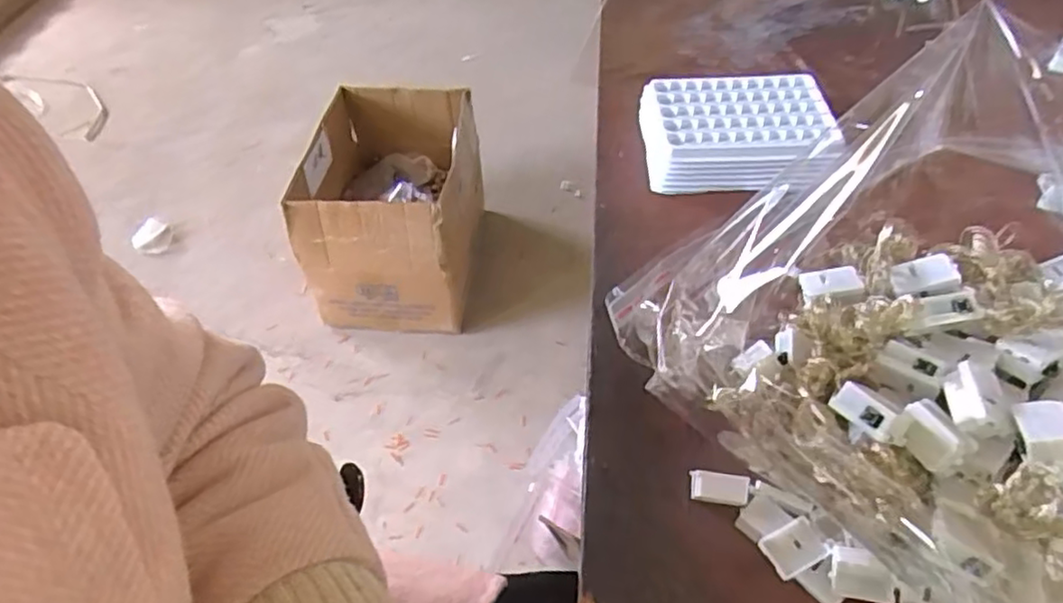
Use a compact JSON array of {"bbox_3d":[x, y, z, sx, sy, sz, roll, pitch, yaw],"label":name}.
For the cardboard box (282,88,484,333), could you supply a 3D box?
[{"bbox_3d":[-0.269,-0.186,1.338,0.317,0.312,0.408,0,49,2],"label":"cardboard box"}]

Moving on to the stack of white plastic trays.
[{"bbox_3d":[0.147,-0.121,0.492,0.133,0.038,0.107,4,49,6],"label":"stack of white plastic trays"}]

